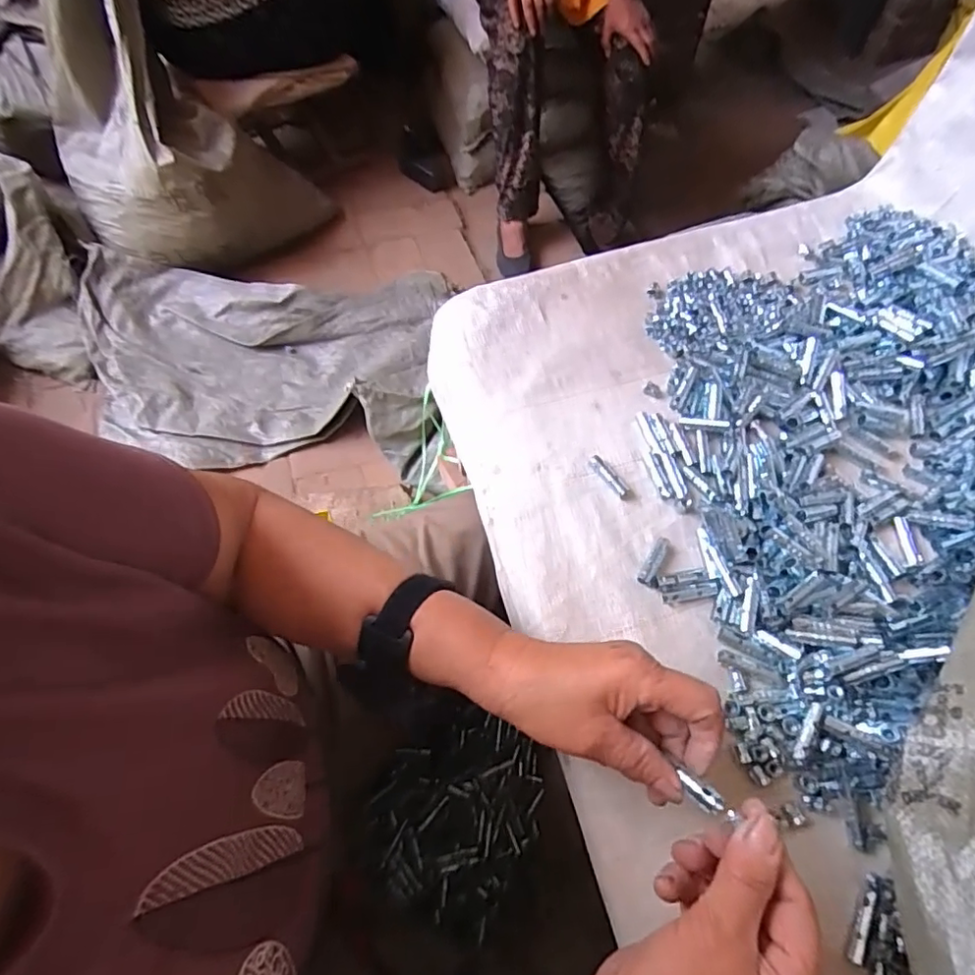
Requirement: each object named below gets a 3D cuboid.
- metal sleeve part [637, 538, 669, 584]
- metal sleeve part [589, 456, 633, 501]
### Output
[{"bbox_3d":[0.133,0.058,0.464,0.011,0.010,0.041,30,65,14],"label":"metal sleeve part"},{"bbox_3d":[0.105,-0.009,0.497,0.012,0.014,0.048,-35,67,-18],"label":"metal sleeve part"}]

